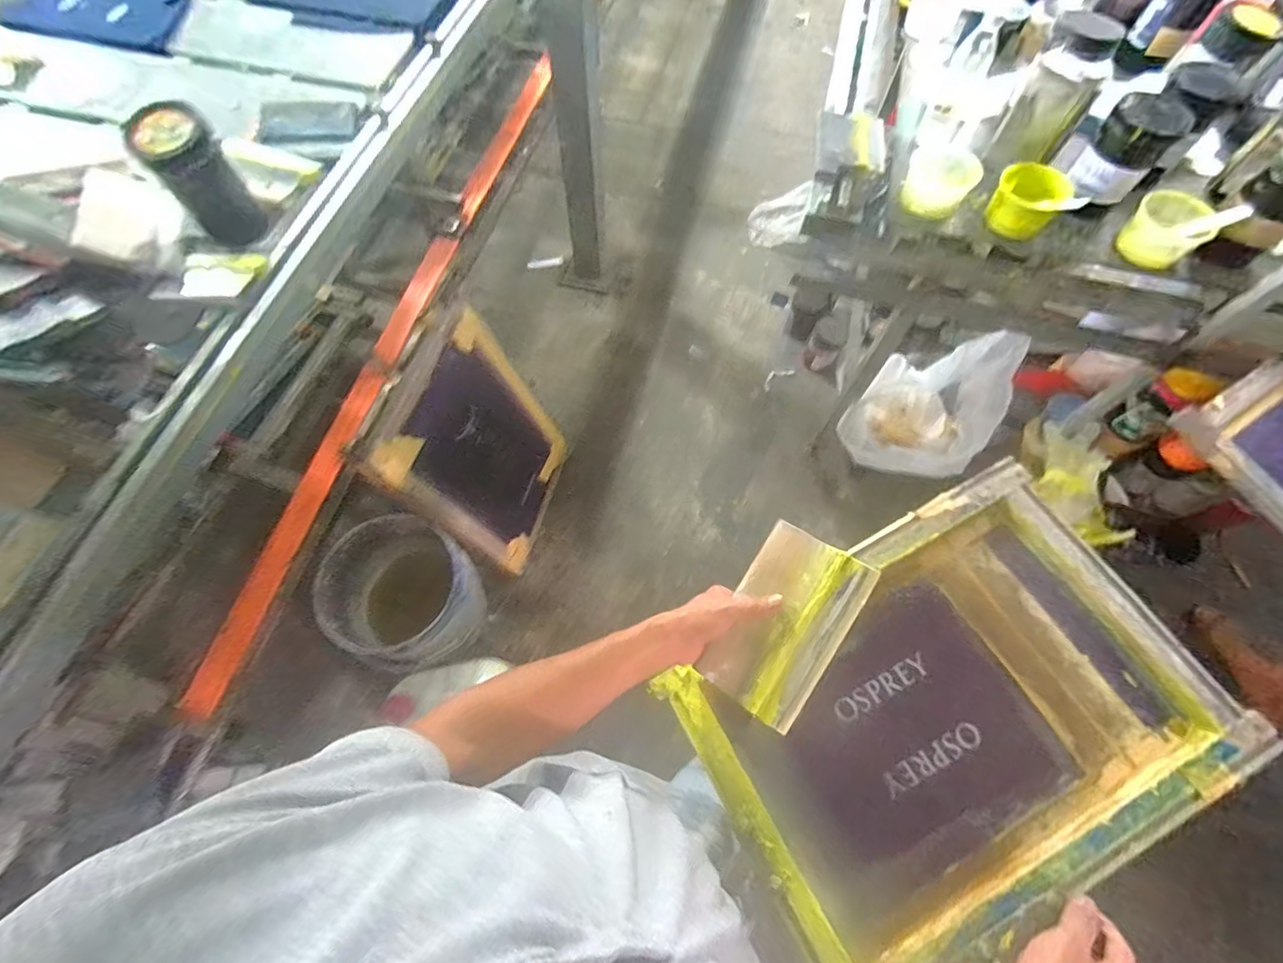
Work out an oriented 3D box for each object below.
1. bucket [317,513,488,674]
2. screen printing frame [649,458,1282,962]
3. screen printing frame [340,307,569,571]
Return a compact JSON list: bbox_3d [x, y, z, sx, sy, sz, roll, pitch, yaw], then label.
[{"bbox_3d":[-0.552,0.261,1.270,0.308,0.291,0.292,0,65,0],"label":"bucket"},{"bbox_3d":[0.345,0.263,0.621,0.538,0.052,0.384,-31,63,-5],"label":"screen printing frame"},{"bbox_3d":[-0.377,-0.080,1.366,0.054,0.632,0.450,8,64,24],"label":"screen printing frame"}]

